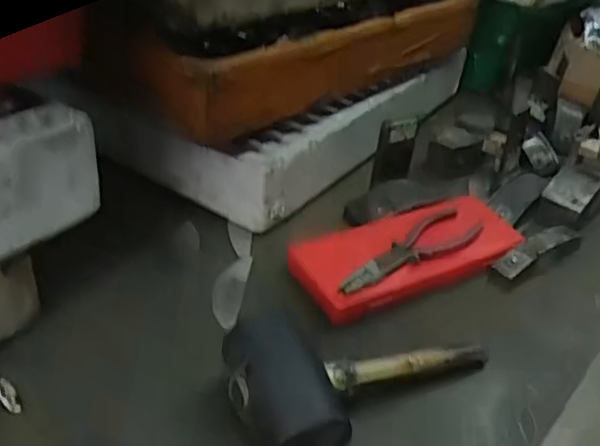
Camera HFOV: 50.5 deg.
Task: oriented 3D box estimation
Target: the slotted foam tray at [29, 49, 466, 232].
[{"bbox_3d":[0.011,-0.173,0.862,0.246,0.101,0.532,25,39,25],"label":"slotted foam tray"}]

